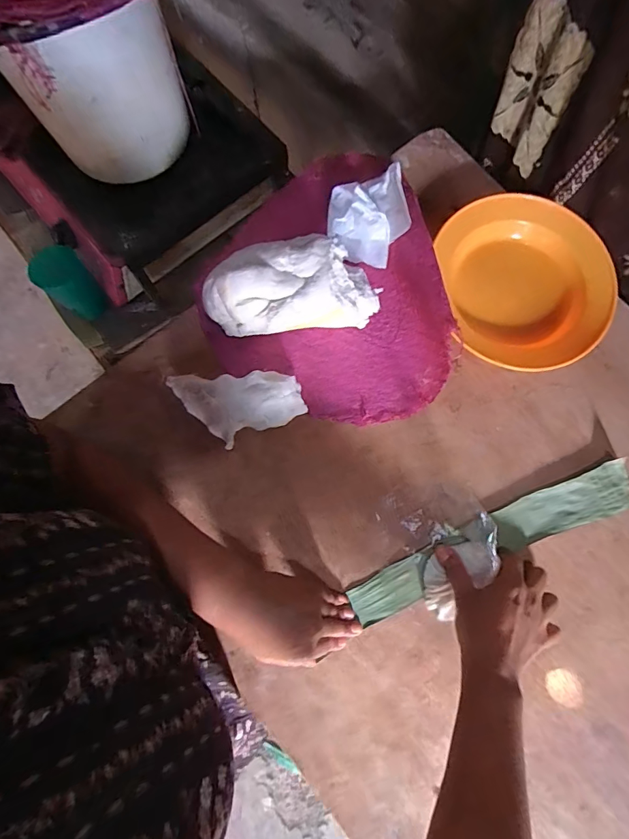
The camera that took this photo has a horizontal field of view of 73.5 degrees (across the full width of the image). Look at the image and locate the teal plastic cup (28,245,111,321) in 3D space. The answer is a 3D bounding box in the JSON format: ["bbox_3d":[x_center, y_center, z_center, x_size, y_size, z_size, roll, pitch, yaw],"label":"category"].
[{"bbox_3d":[-0.397,-0.222,0.686,0.072,0.126,0.072,0,77,1],"label":"teal plastic cup"}]

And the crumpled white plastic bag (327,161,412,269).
[{"bbox_3d":[0.062,-0.241,0.504,0.092,0.053,0.094,3,78,2],"label":"crumpled white plastic bag"}]

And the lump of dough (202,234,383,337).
[{"bbox_3d":[-0.027,-0.147,0.477,0.194,0.083,0.085,-9,77,-1],"label":"lump of dough"}]

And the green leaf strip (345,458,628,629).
[{"bbox_3d":[0.200,0.136,0.471,0.341,0.009,0.056,-23,86,-3],"label":"green leaf strip"}]

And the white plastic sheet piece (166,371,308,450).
[{"bbox_3d":[-0.085,-0.009,0.468,0.148,0.049,0.078,-3,77,0],"label":"white plastic sheet piece"}]

